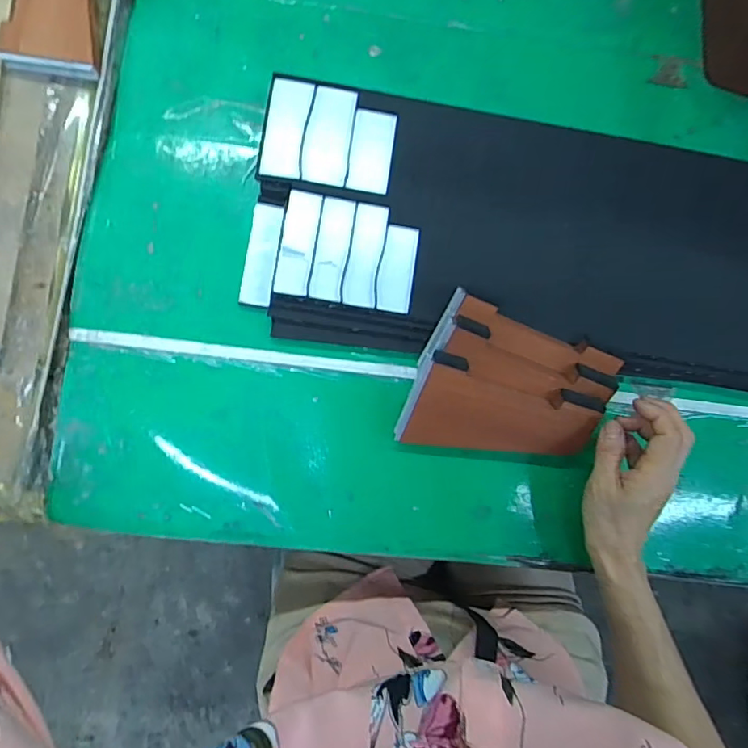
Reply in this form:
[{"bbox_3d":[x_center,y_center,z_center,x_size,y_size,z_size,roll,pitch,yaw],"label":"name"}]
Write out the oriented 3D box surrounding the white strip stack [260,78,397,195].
[{"bbox_3d":[-0.038,-0.203,0.447,0.108,0.018,0.085,9,84,-4],"label":"white strip stack"}]

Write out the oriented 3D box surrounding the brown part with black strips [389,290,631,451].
[{"bbox_3d":[0.112,0.019,0.427,0.153,0.025,0.125,21,102,-10],"label":"brown part with black strips"}]

